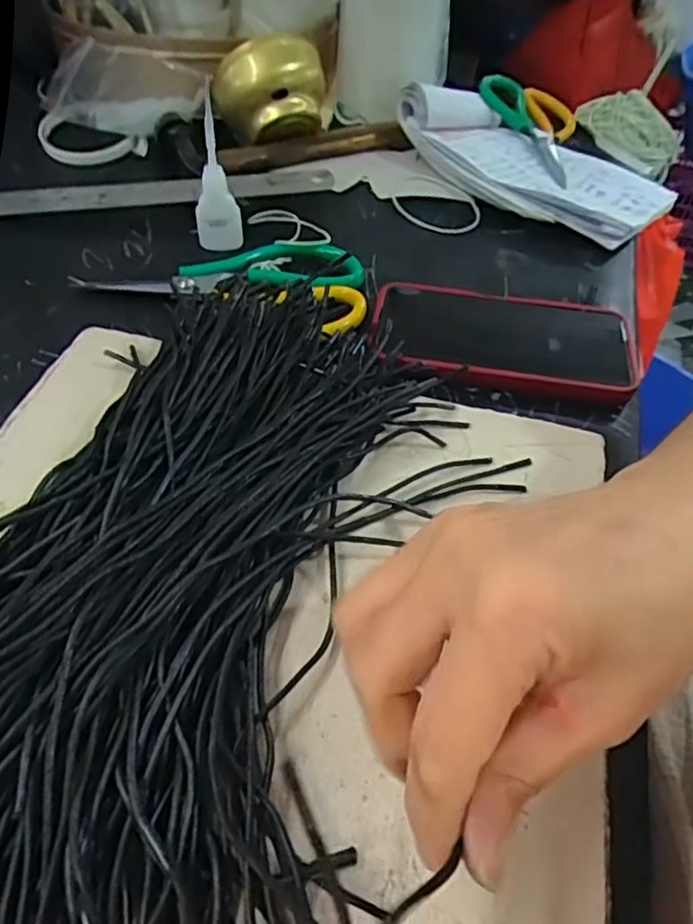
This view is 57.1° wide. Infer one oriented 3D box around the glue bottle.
[{"bbox_3d":[-0.091,-0.195,0.436,0.024,0.090,0.023,-35,62,-29],"label":"glue bottle"}]

